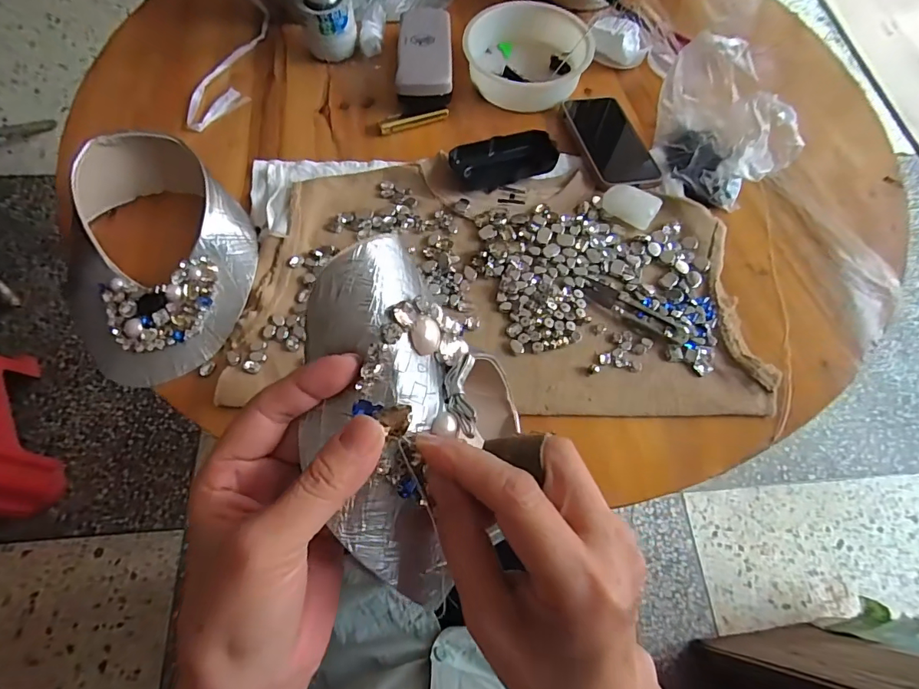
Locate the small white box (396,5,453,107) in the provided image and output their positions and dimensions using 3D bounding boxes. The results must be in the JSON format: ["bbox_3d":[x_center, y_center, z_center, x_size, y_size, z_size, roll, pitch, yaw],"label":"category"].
[{"bbox_3d":[-0.040,-0.345,0.556,0.064,0.038,0.154,1,68,-1],"label":"small white box"}]

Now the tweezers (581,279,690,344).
[{"bbox_3d":[0.159,-0.031,0.423,0.101,0.004,0.026,32,69,12],"label":"tweezers"}]

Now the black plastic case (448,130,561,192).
[{"bbox_3d":[0.046,-0.195,0.489,0.106,0.027,0.051,-16,67,-9],"label":"black plastic case"}]

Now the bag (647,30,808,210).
[{"bbox_3d":[0.256,-0.216,0.466,0.084,0.108,0.128,-17,69,-8],"label":"bag"}]

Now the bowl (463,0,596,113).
[{"bbox_3d":[0.080,-0.350,0.557,0.139,0.055,0.138,1,66,-2],"label":"bowl"}]

